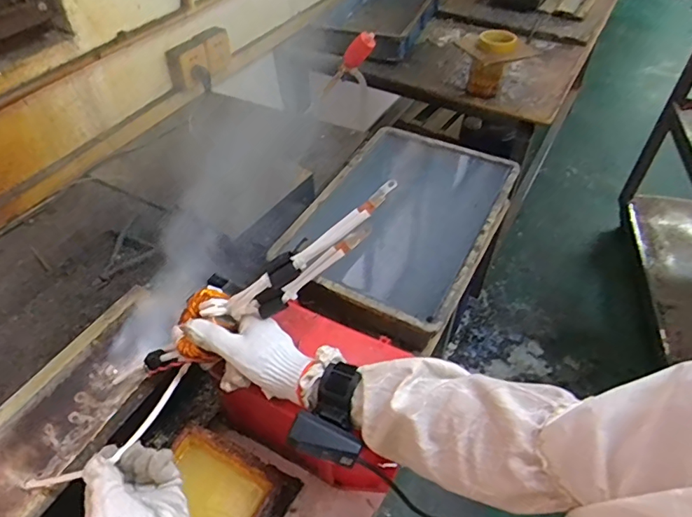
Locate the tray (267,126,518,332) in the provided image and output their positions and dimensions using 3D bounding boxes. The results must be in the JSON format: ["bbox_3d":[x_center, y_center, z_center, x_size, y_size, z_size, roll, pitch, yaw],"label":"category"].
[{"bbox_3d":[0.105,-0.073,0.865,0.287,0.076,0.446,22,51,19],"label":"tray"}]

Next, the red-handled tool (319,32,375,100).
[{"bbox_3d":[-0.006,-0.530,1.380,0.049,0.323,0.054,-37,96,-29],"label":"red-handled tool"}]

